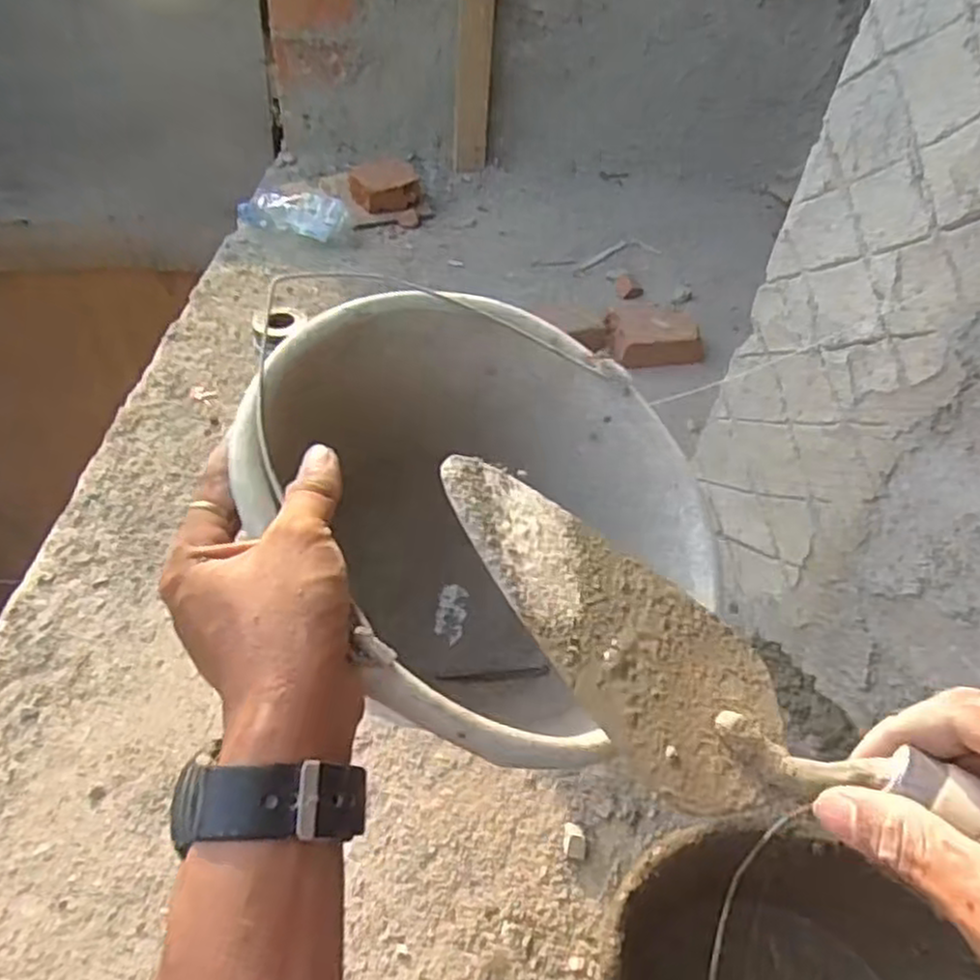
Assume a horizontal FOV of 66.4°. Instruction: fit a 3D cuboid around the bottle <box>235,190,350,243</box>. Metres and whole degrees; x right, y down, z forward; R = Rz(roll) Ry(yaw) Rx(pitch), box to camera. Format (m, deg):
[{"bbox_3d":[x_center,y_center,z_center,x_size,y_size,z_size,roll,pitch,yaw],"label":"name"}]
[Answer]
[{"bbox_3d":[-0.366,-0.503,1.369,0.201,0.066,0.061,14,45,6],"label":"bottle"}]

